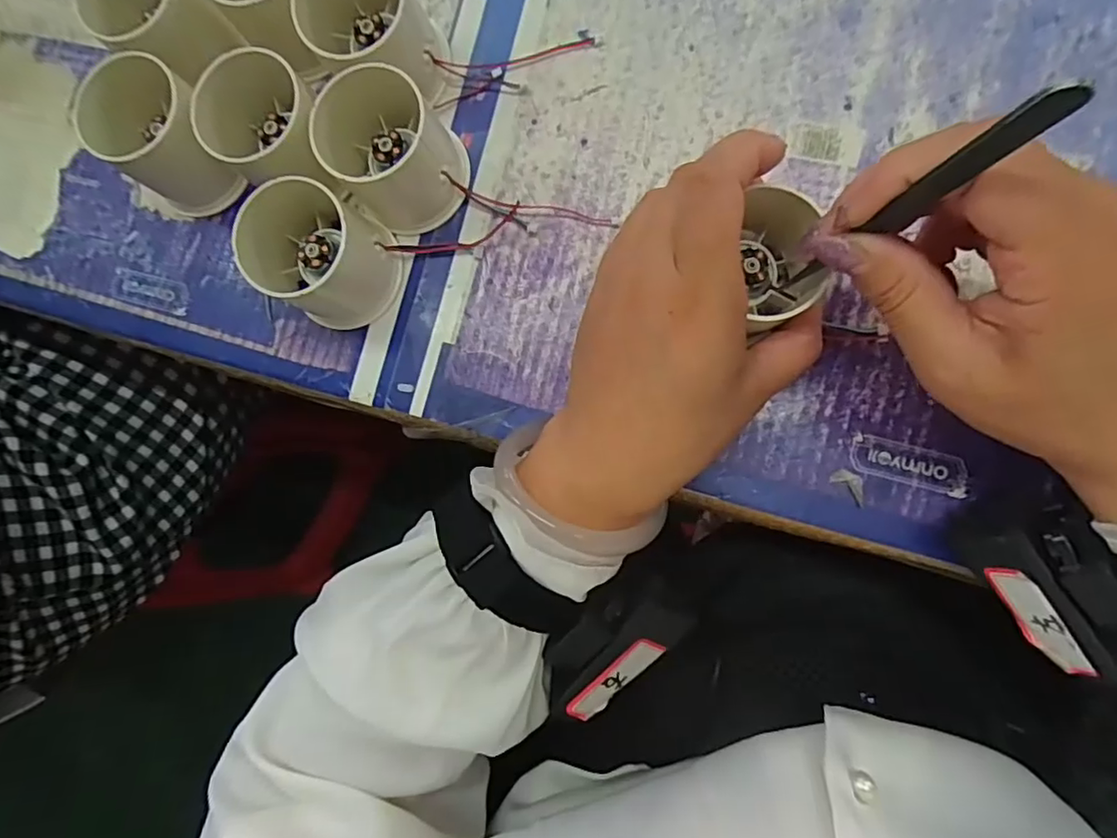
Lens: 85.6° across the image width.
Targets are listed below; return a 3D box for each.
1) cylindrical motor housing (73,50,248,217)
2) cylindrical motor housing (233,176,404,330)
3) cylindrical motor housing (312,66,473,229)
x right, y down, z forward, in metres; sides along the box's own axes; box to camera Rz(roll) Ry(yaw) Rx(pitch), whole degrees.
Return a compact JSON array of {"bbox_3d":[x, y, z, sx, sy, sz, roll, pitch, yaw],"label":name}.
[{"bbox_3d":[-0.185,-0.132,0.287,0.053,0.052,0.051,-1,86,8],"label":"cylindrical motor housing"},{"bbox_3d":[-0.109,-0.075,0.273,0.057,0.050,0.053,-1,86,8],"label":"cylindrical motor housing"},{"bbox_3d":[-0.072,-0.121,0.272,0.051,0.049,0.053,-1,86,8],"label":"cylindrical motor housing"}]

